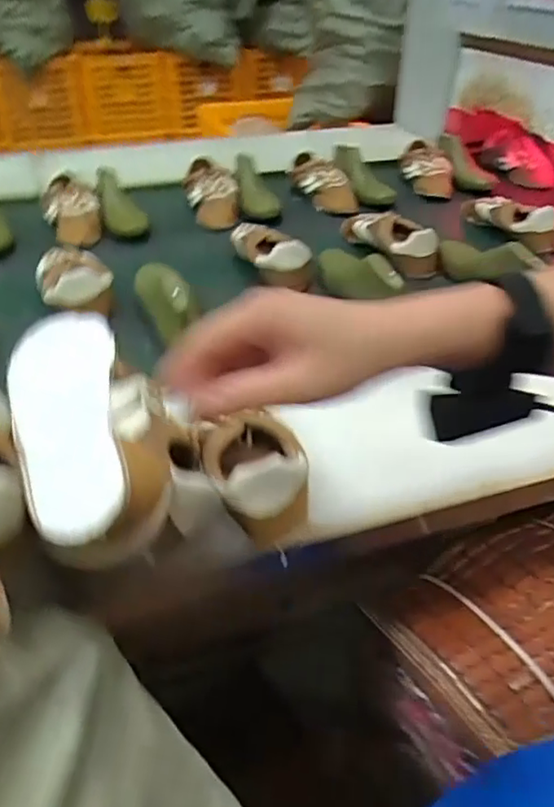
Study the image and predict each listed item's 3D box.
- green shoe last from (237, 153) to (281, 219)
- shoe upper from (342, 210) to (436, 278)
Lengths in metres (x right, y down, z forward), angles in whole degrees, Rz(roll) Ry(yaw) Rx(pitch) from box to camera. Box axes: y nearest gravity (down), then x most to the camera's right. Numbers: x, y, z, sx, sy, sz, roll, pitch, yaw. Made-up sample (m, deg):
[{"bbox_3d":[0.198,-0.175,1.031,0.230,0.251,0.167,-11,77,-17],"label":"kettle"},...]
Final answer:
[{"bbox_3d":[-0.042,-0.469,1.329,0.085,0.088,0.208,-2,38,-3],"label":"green shoe last"},{"bbox_3d":[0.197,-0.301,1.126,0.084,0.097,0.237,-11,39,-13],"label":"shoe upper"}]

